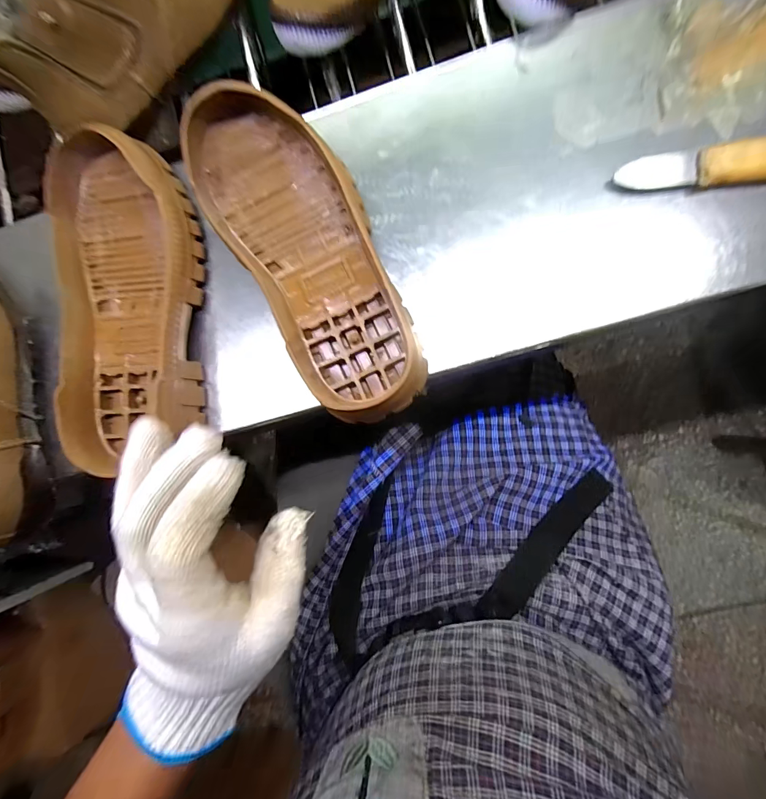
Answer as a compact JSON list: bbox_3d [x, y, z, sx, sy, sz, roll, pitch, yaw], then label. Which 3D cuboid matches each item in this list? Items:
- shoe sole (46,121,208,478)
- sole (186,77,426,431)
[{"bbox_3d":[-0.201,-0.084,0.312,0.115,0.039,0.270,-13,87,6],"label":"shoe sole"},{"bbox_3d":[-0.057,-0.118,0.297,0.099,0.046,0.276,-34,85,5],"label":"sole"}]

